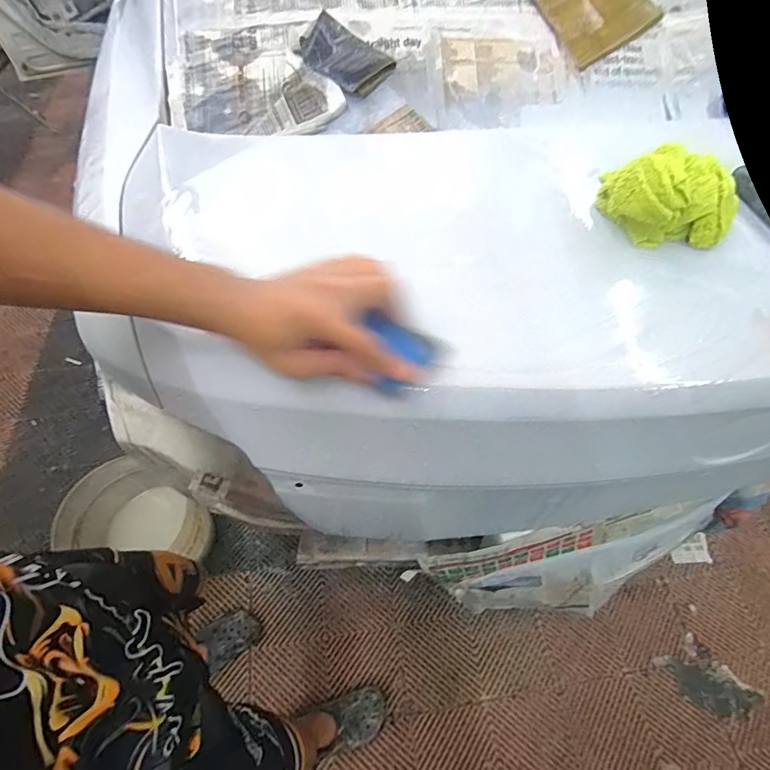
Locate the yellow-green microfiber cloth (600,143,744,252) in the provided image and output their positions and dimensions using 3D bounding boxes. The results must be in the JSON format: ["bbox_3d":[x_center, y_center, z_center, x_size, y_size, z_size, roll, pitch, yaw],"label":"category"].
[{"bbox_3d":[0.288,-0.195,0.424,0.135,0.071,0.105,5,61,4],"label":"yellow-green microfiber cloth"}]

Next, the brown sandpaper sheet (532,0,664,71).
[{"bbox_3d":[0.274,-0.482,0.546,0.137,0.004,0.112,-33,89,-5],"label":"brown sandpaper sheet"}]

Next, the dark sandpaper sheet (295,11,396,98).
[{"bbox_3d":[-0.050,-0.398,0.515,0.106,0.012,0.070,38,78,1],"label":"dark sandpaper sheet"}]

